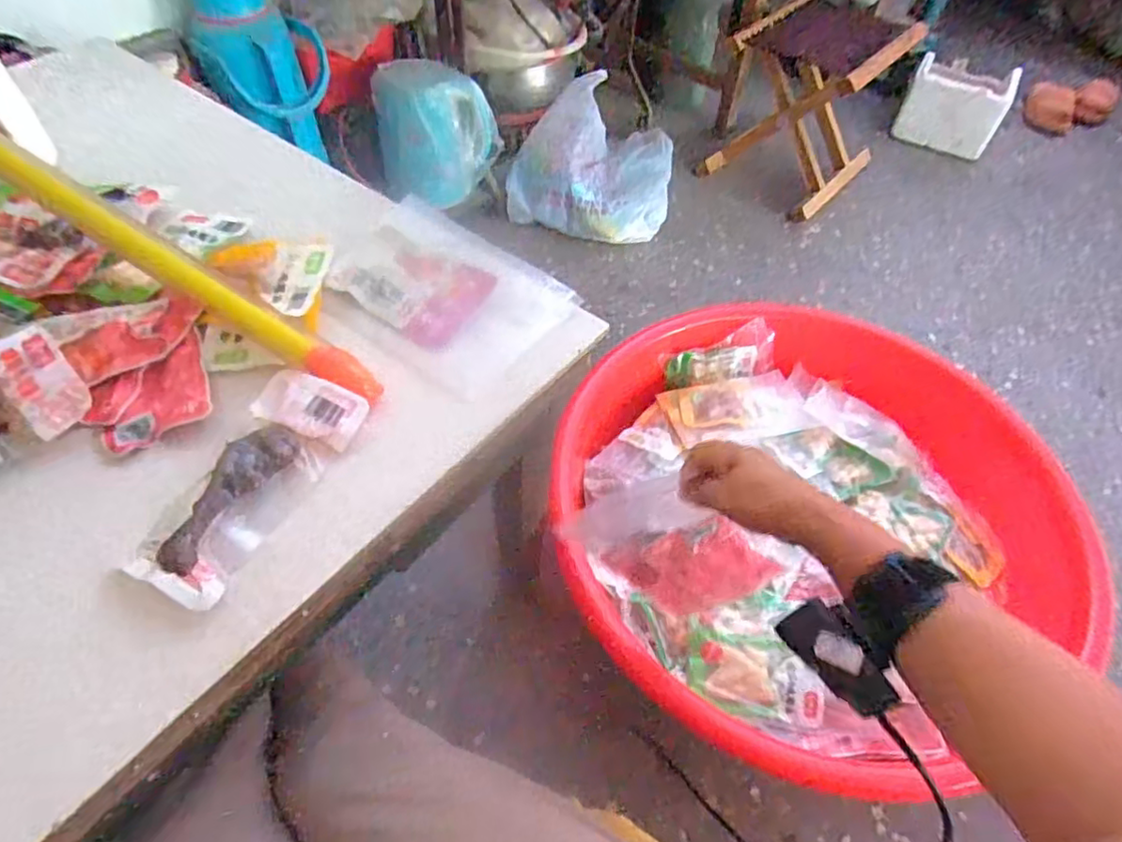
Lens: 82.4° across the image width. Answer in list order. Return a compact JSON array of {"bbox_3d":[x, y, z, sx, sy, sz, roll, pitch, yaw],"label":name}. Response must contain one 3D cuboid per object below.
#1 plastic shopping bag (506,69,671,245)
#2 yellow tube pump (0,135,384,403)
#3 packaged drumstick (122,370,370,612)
[{"bbox_3d":[0.081,-0.542,1.333,0.315,0.185,0.335,18,55,10],"label":"plastic shopping bag"},{"bbox_3d":[-0.378,-0.177,0.471,0.585,0.033,0.043,32,57,3],"label":"yellow tube pump"},{"bbox_3d":[-0.199,0.035,0.409,0.072,0.018,0.160,22,55,13],"label":"packaged drumstick"}]

